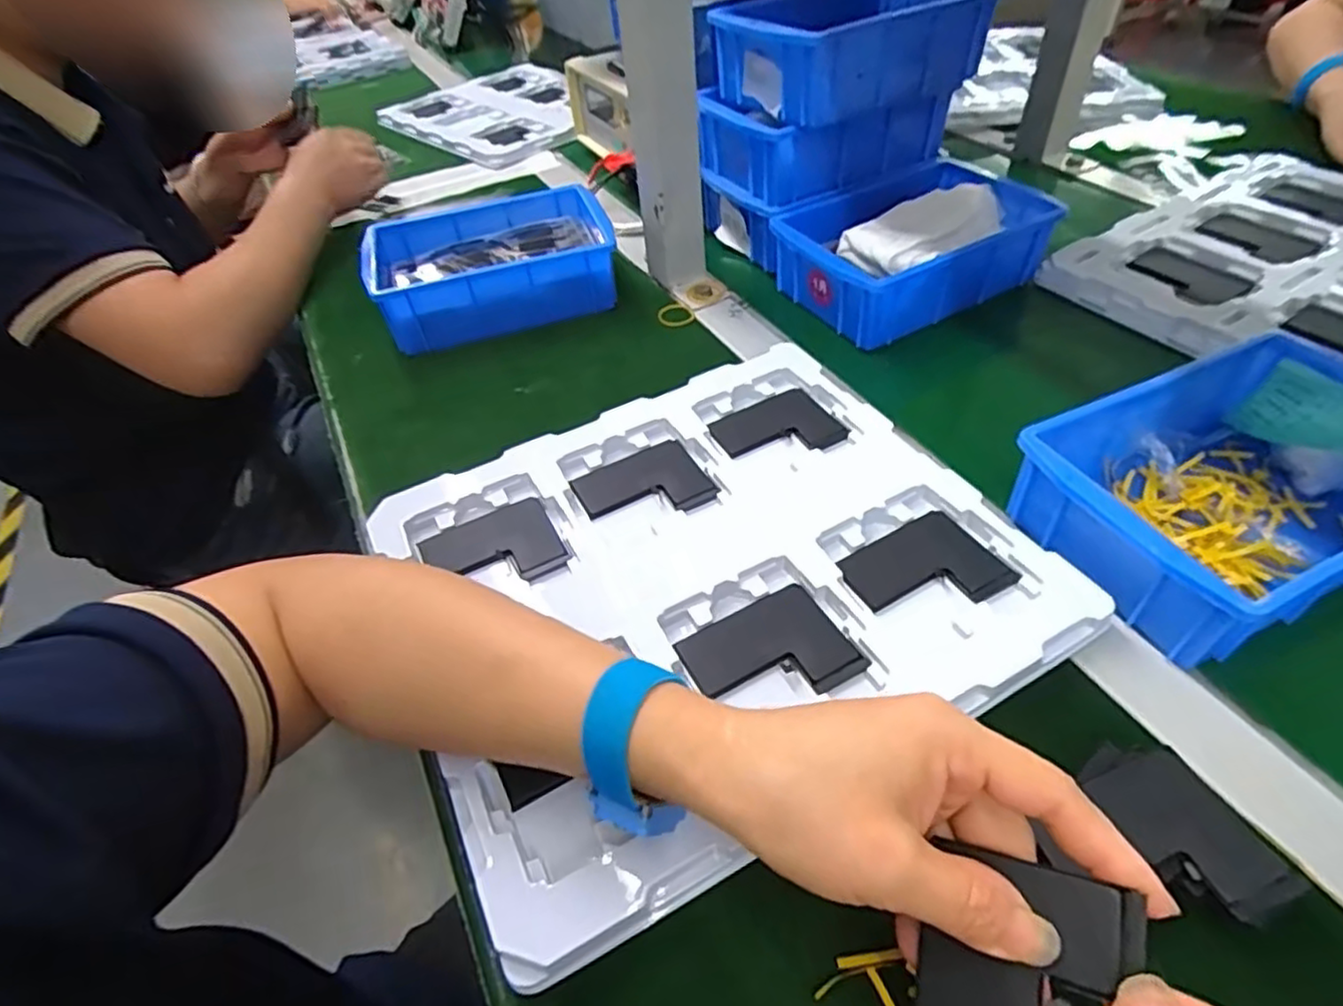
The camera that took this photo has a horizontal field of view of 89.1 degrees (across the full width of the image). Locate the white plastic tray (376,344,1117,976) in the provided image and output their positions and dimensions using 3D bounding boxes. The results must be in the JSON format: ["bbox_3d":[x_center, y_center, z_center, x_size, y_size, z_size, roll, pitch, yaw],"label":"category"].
[{"bbox_3d":[0.019,0.035,0.384,0.322,0.026,0.277,-24,51,-17],"label":"white plastic tray"}]

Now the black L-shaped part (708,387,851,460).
[{"bbox_3d":[0.071,-0.049,0.462,0.079,0.006,0.062,-21,50,-15],"label":"black L-shaped part"}]

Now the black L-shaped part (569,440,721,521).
[{"bbox_3d":[-0.018,-0.010,0.432,0.079,0.005,0.063,-22,50,-16],"label":"black L-shaped part"}]

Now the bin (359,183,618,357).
[{"bbox_3d":[-0.155,-0.210,0.604,0.205,0.062,0.146,-16,47,-8],"label":"bin"}]

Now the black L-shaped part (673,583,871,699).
[{"bbox_3d":[0.050,0.078,0.346,0.078,0.007,0.058,-23,50,-16],"label":"black L-shaped part"}]

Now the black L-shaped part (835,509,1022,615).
[{"bbox_3d":[0.138,0.037,0.372,0.080,0.004,0.060,-23,51,-17],"label":"black L-shaped part"}]

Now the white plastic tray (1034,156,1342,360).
[{"bbox_3d":[0.521,-0.184,0.541,0.330,0.029,0.282,-27,52,-20],"label":"white plastic tray"}]

